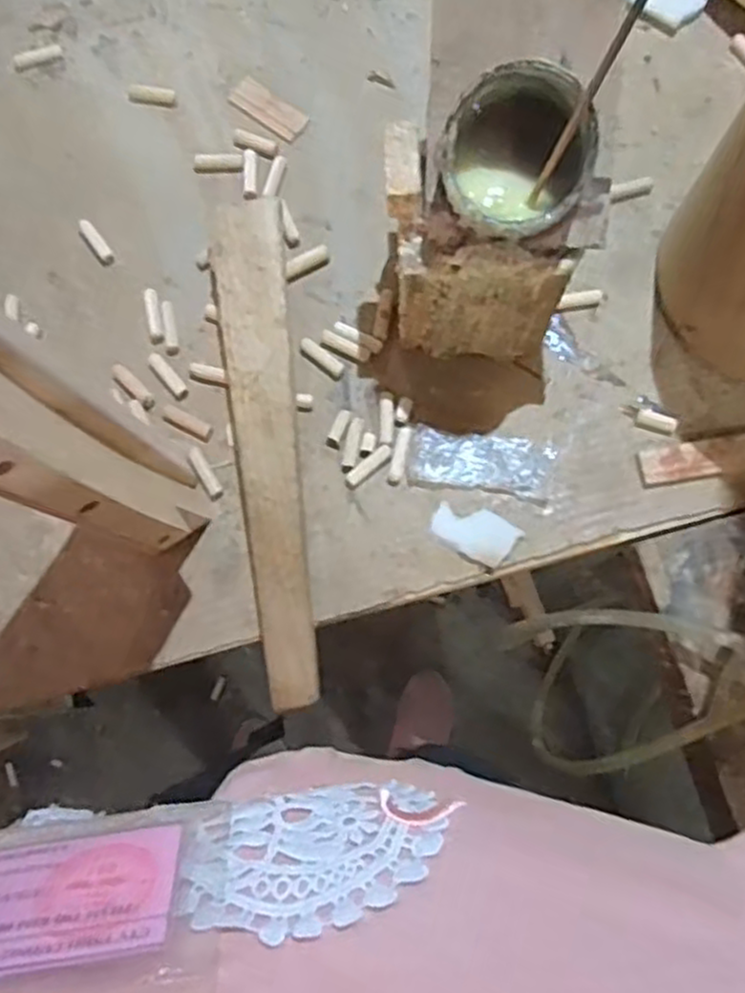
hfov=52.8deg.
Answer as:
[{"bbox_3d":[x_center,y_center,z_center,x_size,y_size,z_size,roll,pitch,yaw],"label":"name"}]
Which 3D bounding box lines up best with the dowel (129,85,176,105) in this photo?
[{"bbox_3d":[-0.184,-0.334,0.625,0.042,0.011,0.012,8,78,2],"label":"dowel"}]

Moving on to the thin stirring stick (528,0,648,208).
[{"bbox_3d":[0.119,-0.220,0.365,0.007,0.178,0.008,39,53,8],"label":"thin stirring stick"}]

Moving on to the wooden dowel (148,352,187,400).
[{"bbox_3d":[-0.157,-0.092,0.575,0.012,0.009,0.044,-38,80,-8],"label":"wooden dowel"}]

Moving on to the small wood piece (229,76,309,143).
[{"bbox_3d":[-0.087,-0.323,0.625,0.068,0.004,0.030,36,80,7],"label":"small wood piece"}]

